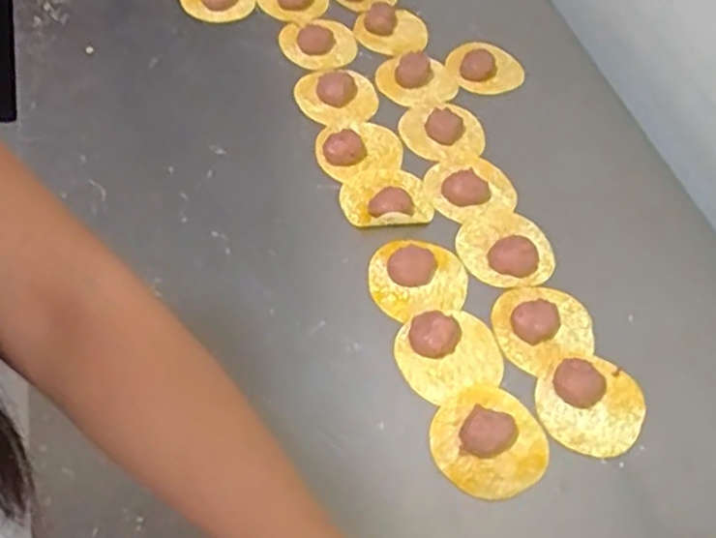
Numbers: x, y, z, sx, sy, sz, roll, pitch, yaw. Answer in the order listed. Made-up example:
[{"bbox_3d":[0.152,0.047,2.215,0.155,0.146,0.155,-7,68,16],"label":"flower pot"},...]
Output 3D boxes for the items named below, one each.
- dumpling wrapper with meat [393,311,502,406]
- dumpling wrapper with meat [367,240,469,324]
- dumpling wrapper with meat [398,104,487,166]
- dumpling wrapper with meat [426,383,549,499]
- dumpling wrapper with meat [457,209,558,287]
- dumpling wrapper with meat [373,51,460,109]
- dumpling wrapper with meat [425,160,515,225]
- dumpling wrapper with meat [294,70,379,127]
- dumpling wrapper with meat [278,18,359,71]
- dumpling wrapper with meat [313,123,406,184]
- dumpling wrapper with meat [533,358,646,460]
[{"bbox_3d":[0.072,0.061,0.562,0.080,0.018,0.068,-18,58,-17],"label":"dumpling wrapper with meat"},{"bbox_3d":[0.051,0.003,0.603,0.083,0.018,0.072,-13,57,-14],"label":"dumpling wrapper with meat"},{"bbox_3d":[0.084,-0.138,0.710,0.082,0.015,0.078,3,55,-4],"label":"dumpling wrapper with meat"},{"bbox_3d":[0.096,0.121,0.521,0.081,0.019,0.077,3,55,-4],"label":"dumpling wrapper with meat"},{"bbox_3d":[0.132,-0.022,0.635,0.085,0.021,0.085,3,55,-4],"label":"dumpling wrapper with meat"},{"bbox_3d":[0.065,-0.198,0.751,0.084,0.018,0.071,-3,55,-8],"label":"dumpling wrapper with meat"},{"bbox_3d":[0.106,-0.077,0.668,0.084,0.020,0.065,0,55,-5],"label":"dumpling wrapper with meat"},{"bbox_3d":[-0.021,-0.173,0.730,0.082,0.009,0.081,3,55,-4],"label":"dumpling wrapper with meat"},{"bbox_3d":[-0.042,-0.243,0.774,0.082,0.016,0.083,1,55,-5],"label":"dumpling wrapper with meat"},{"bbox_3d":[0.003,-0.116,0.684,0.082,0.019,0.071,-11,57,-13],"label":"dumpling wrapper with meat"},{"bbox_3d":[0.177,0.103,0.547,0.083,0.021,0.072,3,55,-3],"label":"dumpling wrapper with meat"}]

